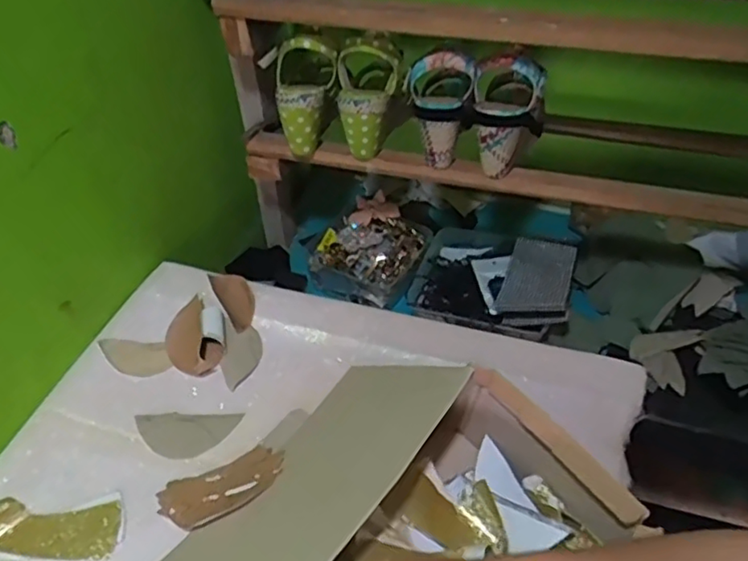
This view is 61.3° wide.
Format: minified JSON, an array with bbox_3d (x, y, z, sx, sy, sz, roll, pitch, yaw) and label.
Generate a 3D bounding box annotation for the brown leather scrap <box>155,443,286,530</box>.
[{"bbox_3d":[-0.144,0.198,0.605,0.117,0.016,0.063,-19,46,-18],"label":"brown leather scrap"}]

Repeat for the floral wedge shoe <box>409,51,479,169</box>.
[{"bbox_3d":[0.082,-0.204,0.762,0.080,0.126,0.061,2,42,4],"label":"floral wedge shoe"}]

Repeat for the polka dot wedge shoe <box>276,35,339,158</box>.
[{"bbox_3d":[-0.093,-0.232,0.801,0.075,0.145,0.070,11,18,12],"label":"polka dot wedge shoe"}]

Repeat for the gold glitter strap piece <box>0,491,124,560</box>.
[{"bbox_3d":[-0.295,0.227,0.582,0.122,0.013,0.060,-2,44,0],"label":"gold glitter strap piece"}]

